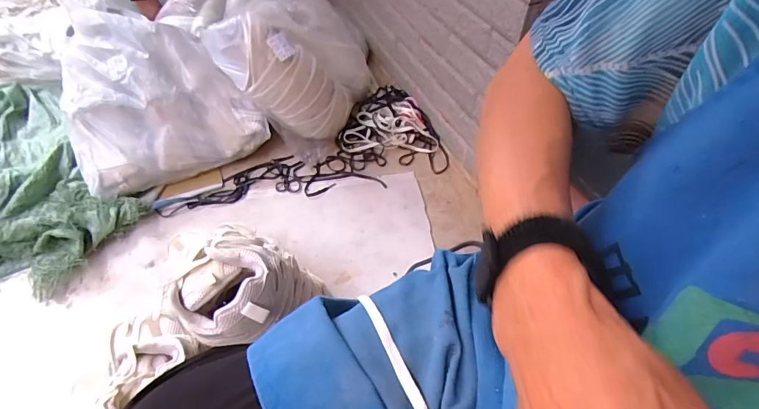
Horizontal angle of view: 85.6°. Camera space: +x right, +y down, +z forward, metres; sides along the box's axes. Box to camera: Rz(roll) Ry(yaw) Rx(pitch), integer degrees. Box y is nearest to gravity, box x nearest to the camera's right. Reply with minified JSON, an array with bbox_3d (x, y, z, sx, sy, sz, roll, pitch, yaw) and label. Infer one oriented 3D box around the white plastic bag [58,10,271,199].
[{"bbox_3d":[-0.516,-0.248,0.963,0.393,0.260,0.340,-22,54,-17],"label":"white plastic bag"}]

